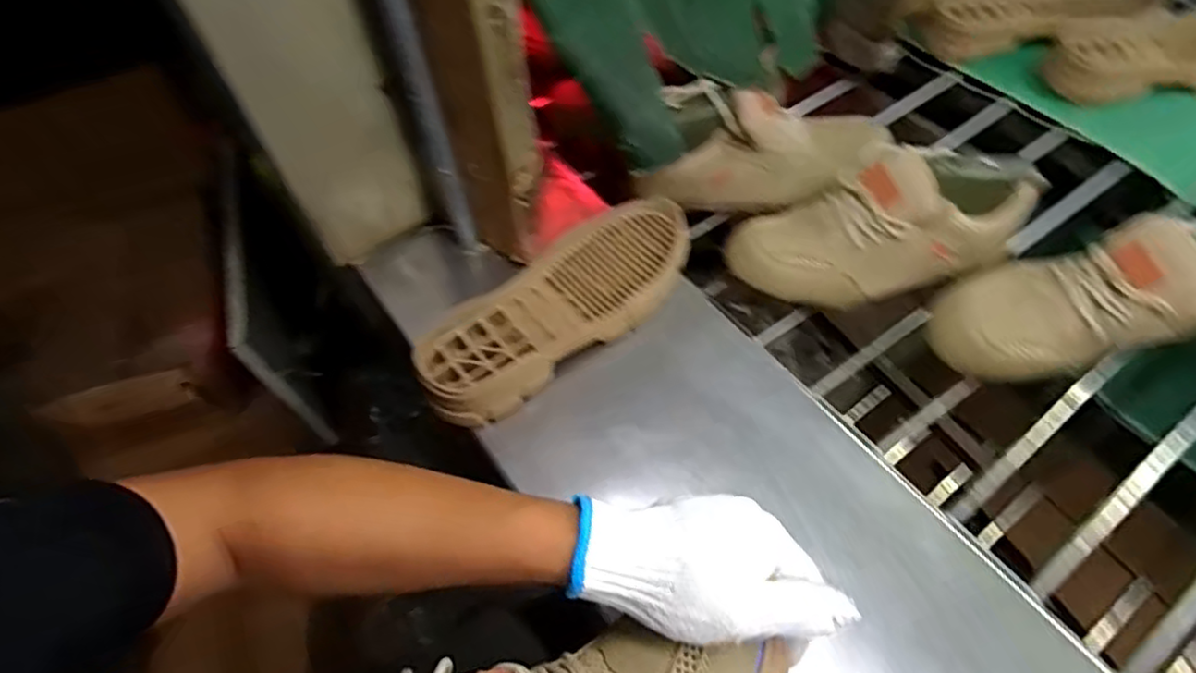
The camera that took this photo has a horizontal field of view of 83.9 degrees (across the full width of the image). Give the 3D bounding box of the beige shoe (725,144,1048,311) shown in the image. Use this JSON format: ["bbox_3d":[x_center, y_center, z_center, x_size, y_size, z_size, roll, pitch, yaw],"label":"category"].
[{"bbox_3d":[0.255,-0.102,0.599,0.267,0.092,0.097,-15,56,7],"label":"beige shoe"}]

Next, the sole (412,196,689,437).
[{"bbox_3d":[-0.031,-0.029,0.589,0.278,0.049,0.112,-37,61,-19],"label":"sole"}]

